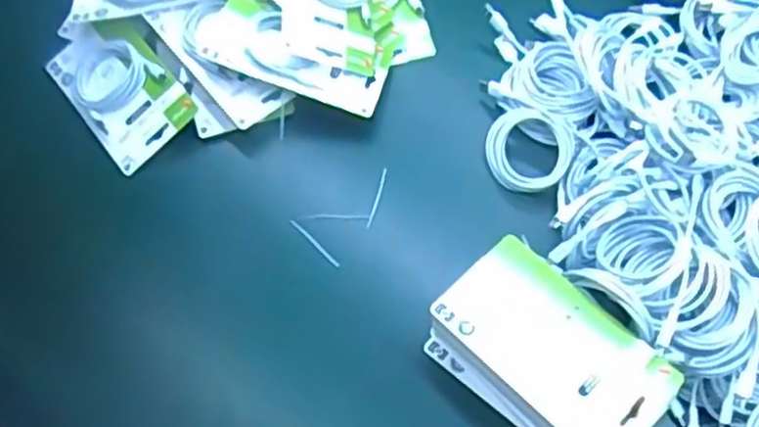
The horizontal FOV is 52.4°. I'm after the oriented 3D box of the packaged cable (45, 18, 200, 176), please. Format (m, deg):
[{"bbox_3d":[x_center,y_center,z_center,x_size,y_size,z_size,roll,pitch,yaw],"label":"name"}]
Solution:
[{"bbox_3d":[-0.265,-0.133,0.793,0.104,0.019,0.166,-41,74,1],"label":"packaged cable"}]

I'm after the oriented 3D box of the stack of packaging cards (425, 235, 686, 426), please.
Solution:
[{"bbox_3d":[0.139,0.119,0.636,0.183,0.054,0.109,39,70,21],"label":"stack of packaging cards"}]

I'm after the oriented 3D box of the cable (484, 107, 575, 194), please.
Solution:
[{"bbox_3d":[0.145,-0.060,0.750,0.083,0.014,0.081,18,85,22],"label":"cable"}]

